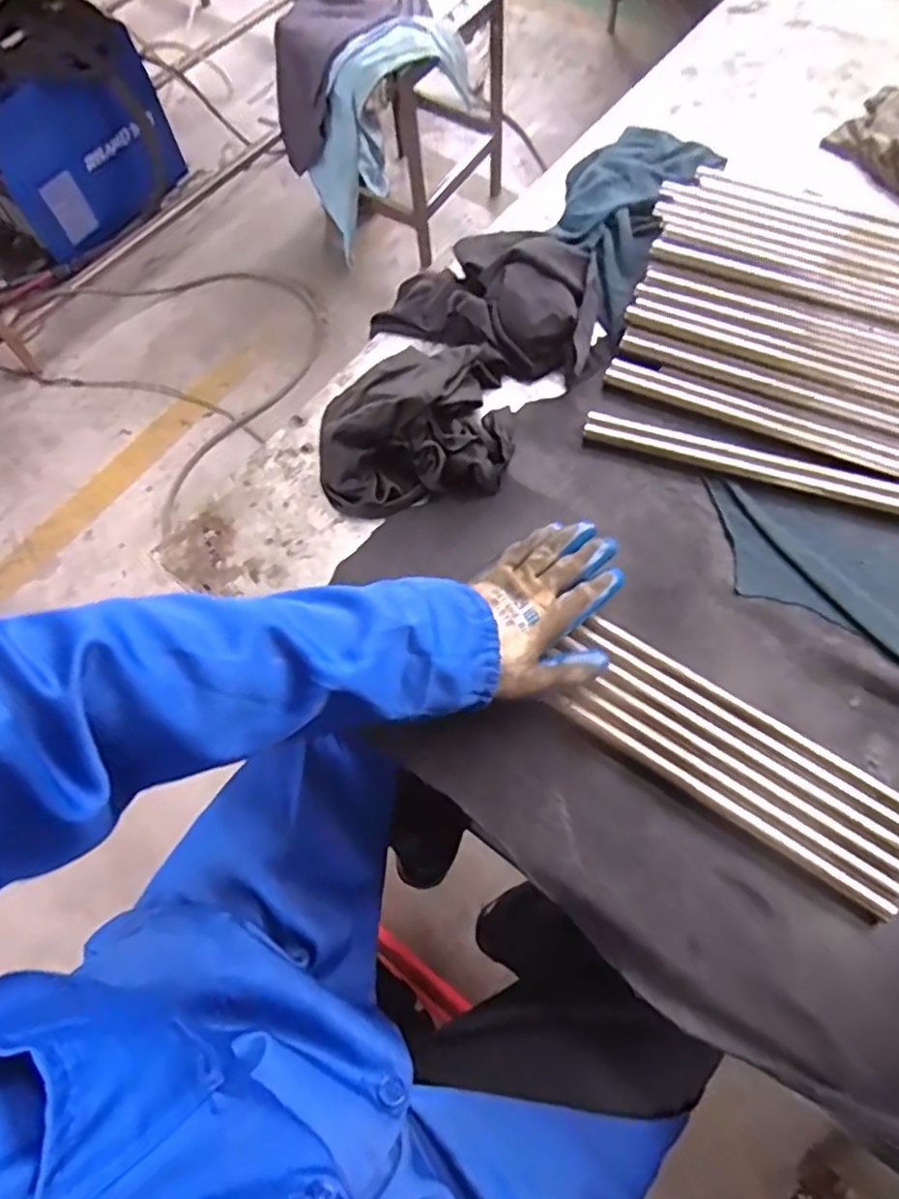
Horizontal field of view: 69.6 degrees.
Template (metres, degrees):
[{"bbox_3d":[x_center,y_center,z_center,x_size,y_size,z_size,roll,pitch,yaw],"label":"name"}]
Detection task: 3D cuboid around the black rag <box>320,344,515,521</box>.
[{"bbox_3d":[-0.029,-0.157,0.573,0.173,0.055,0.147,-9,65,-1],"label":"black rag"}]

